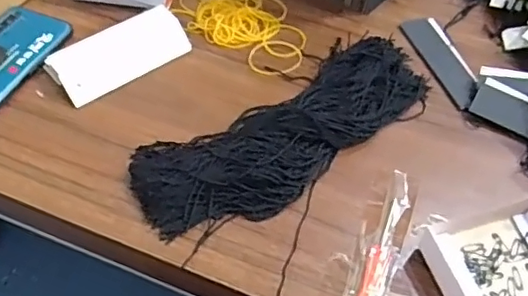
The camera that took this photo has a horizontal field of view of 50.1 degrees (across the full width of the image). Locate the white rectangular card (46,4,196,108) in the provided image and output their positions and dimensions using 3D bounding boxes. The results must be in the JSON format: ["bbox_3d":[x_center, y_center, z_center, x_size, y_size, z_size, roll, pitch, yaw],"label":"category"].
[{"bbox_3d":[-0.134,-0.089,0.533,0.130,0.026,0.056,-29,59,-24],"label":"white rectangular card"}]

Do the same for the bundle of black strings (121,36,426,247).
[{"bbox_3d":[0.023,-0.020,0.485,0.281,0.029,0.108,-30,57,-24],"label":"bundle of black strings"}]

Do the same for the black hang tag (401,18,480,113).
[{"bbox_3d":[0.180,-0.089,0.563,0.037,0.005,0.125,-20,51,-4],"label":"black hang tag"}]

